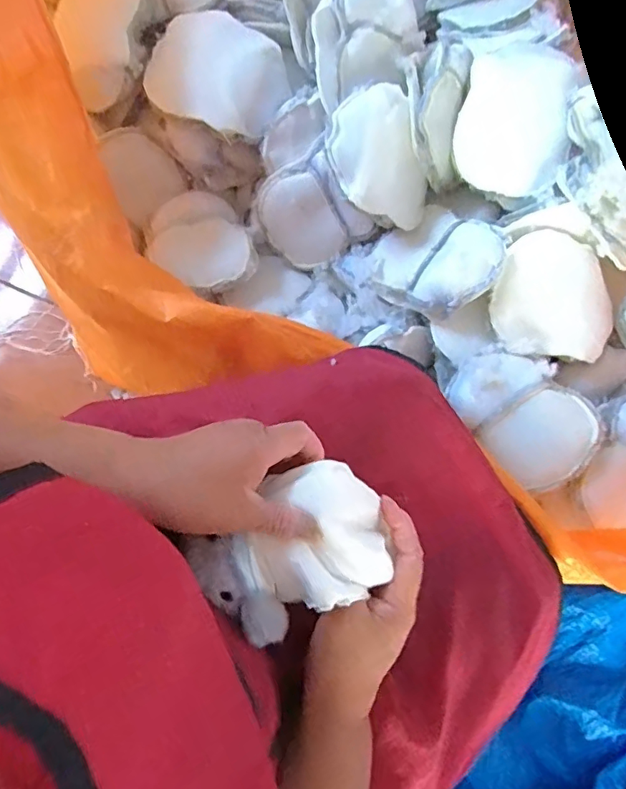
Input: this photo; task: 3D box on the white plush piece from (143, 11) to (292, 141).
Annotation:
[{"bbox_3d":[-0.118,-0.411,0.664,0.176,0.031,0.136,17,77,4],"label":"white plush piece"}]

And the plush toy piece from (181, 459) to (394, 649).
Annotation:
[{"bbox_3d":[-0.013,0.107,0.355,0.125,0.048,0.090,-25,78,-6],"label":"plush toy piece"}]

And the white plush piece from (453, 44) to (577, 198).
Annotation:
[{"bbox_3d":[0.246,-0.333,0.637,0.129,0.035,0.163,15,107,6],"label":"white plush piece"}]

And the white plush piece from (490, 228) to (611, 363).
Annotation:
[{"bbox_3d":[0.299,-0.119,0.636,0.156,0.046,0.144,3,77,0],"label":"white plush piece"}]

